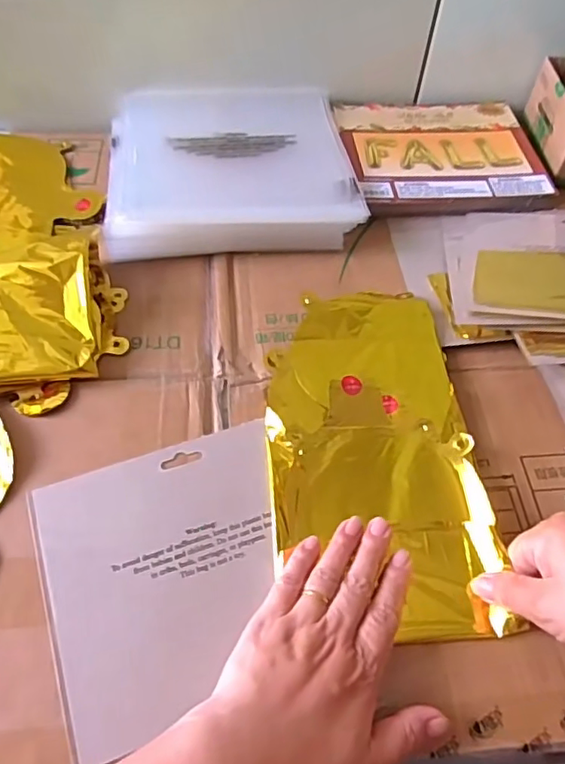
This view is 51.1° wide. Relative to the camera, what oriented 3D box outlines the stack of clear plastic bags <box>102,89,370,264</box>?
[{"bbox_3d":[-0.050,-0.209,0.563,0.226,0.033,0.250,-3,55,-5],"label":"stack of clear plastic bags"}]

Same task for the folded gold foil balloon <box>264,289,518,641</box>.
[{"bbox_3d":[0.060,0.038,0.414,0.137,0.016,0.259,-2,58,-2],"label":"folded gold foil balloon"}]

